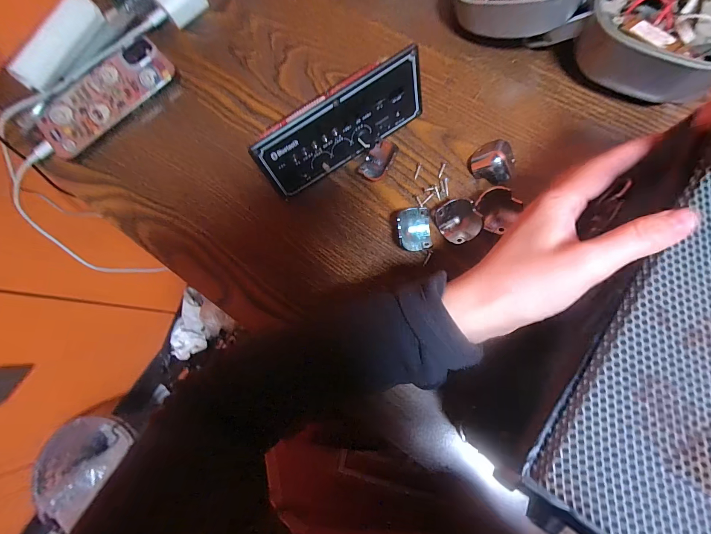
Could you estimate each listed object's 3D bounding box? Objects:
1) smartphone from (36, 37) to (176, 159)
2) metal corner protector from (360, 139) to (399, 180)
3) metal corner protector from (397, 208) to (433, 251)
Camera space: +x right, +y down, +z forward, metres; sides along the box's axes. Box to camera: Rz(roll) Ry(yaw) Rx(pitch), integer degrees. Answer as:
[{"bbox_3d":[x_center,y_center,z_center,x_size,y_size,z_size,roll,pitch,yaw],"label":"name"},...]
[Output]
[{"bbox_3d":[-0.244,-0.168,0.316,0.061,0.014,0.139,39,83,12],"label":"smartphone"},{"bbox_3d":[0.021,-0.096,0.285,0.022,0.014,0.043,31,82,11],"label":"metal corner protector"},{"bbox_3d":[0.049,-0.031,0.268,0.030,0.021,0.037,-4,77,4],"label":"metal corner protector"}]

